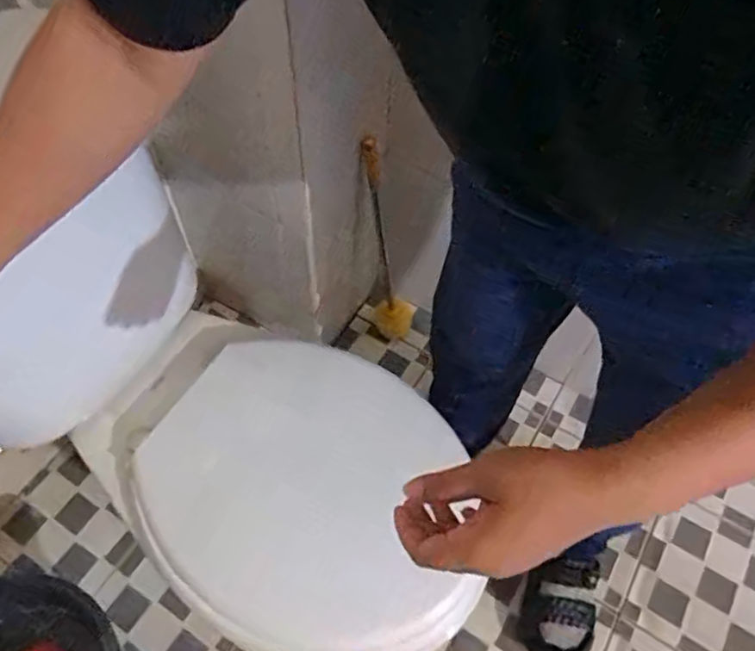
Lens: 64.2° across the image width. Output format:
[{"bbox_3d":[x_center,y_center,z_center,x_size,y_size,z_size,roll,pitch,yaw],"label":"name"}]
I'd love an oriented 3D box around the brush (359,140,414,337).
[{"bbox_3d":[0.025,-0.128,1.084,0.099,0.444,0.086,0,58,0],"label":"brush"}]

